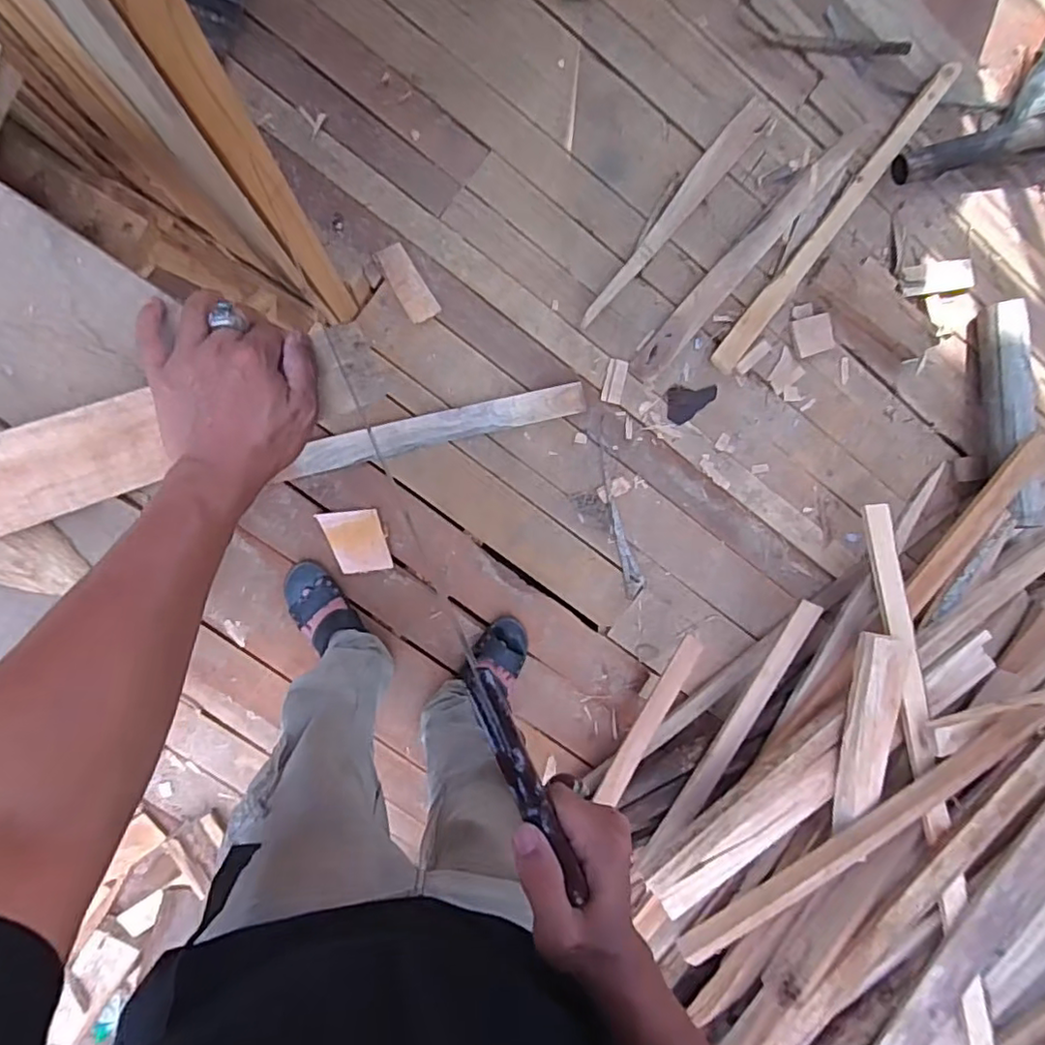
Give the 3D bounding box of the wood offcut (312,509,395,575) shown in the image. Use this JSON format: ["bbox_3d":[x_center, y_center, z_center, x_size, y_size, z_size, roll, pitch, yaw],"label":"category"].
[{"bbox_3d":[-0.325,0.037,1.202,0.106,0.016,0.134,-16,97,-5],"label":"wood offcut"}]

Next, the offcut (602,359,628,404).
[{"bbox_3d":[0.186,-0.284,1.238,0.041,0.013,0.084,10,94,-7],"label":"offcut"}]

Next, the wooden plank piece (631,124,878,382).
[{"bbox_3d":[0.460,-0.547,1.230,0.062,0.016,0.663,42,89,-8],"label":"wooden plank piece"}]

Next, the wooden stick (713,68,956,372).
[{"bbox_3d":[0.639,-0.621,1.245,0.058,0.019,0.777,38,90,-8],"label":"wooden stick"}]

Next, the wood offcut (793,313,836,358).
[{"bbox_3d":[0.603,-0.387,1.267,0.080,0.010,0.076,-17,97,-5],"label":"wood offcut"}]

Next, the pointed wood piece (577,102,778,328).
[{"bbox_3d":[0.304,-0.616,1.214,0.056,0.012,0.564,40,90,-8],"label":"pointed wood piece"}]

